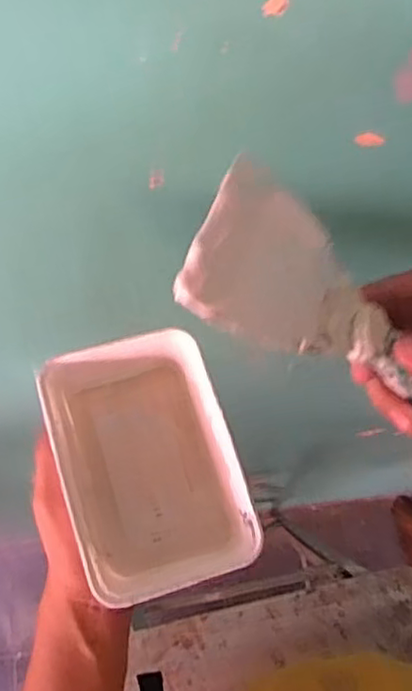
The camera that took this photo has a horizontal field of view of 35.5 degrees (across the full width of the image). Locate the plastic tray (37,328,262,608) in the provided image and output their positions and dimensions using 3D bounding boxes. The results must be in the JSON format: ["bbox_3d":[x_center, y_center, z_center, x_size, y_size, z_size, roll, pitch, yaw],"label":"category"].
[{"bbox_3d":[-0.039,0.081,0.448,0.112,0.056,0.169,-18,68,-10],"label":"plastic tray"}]

